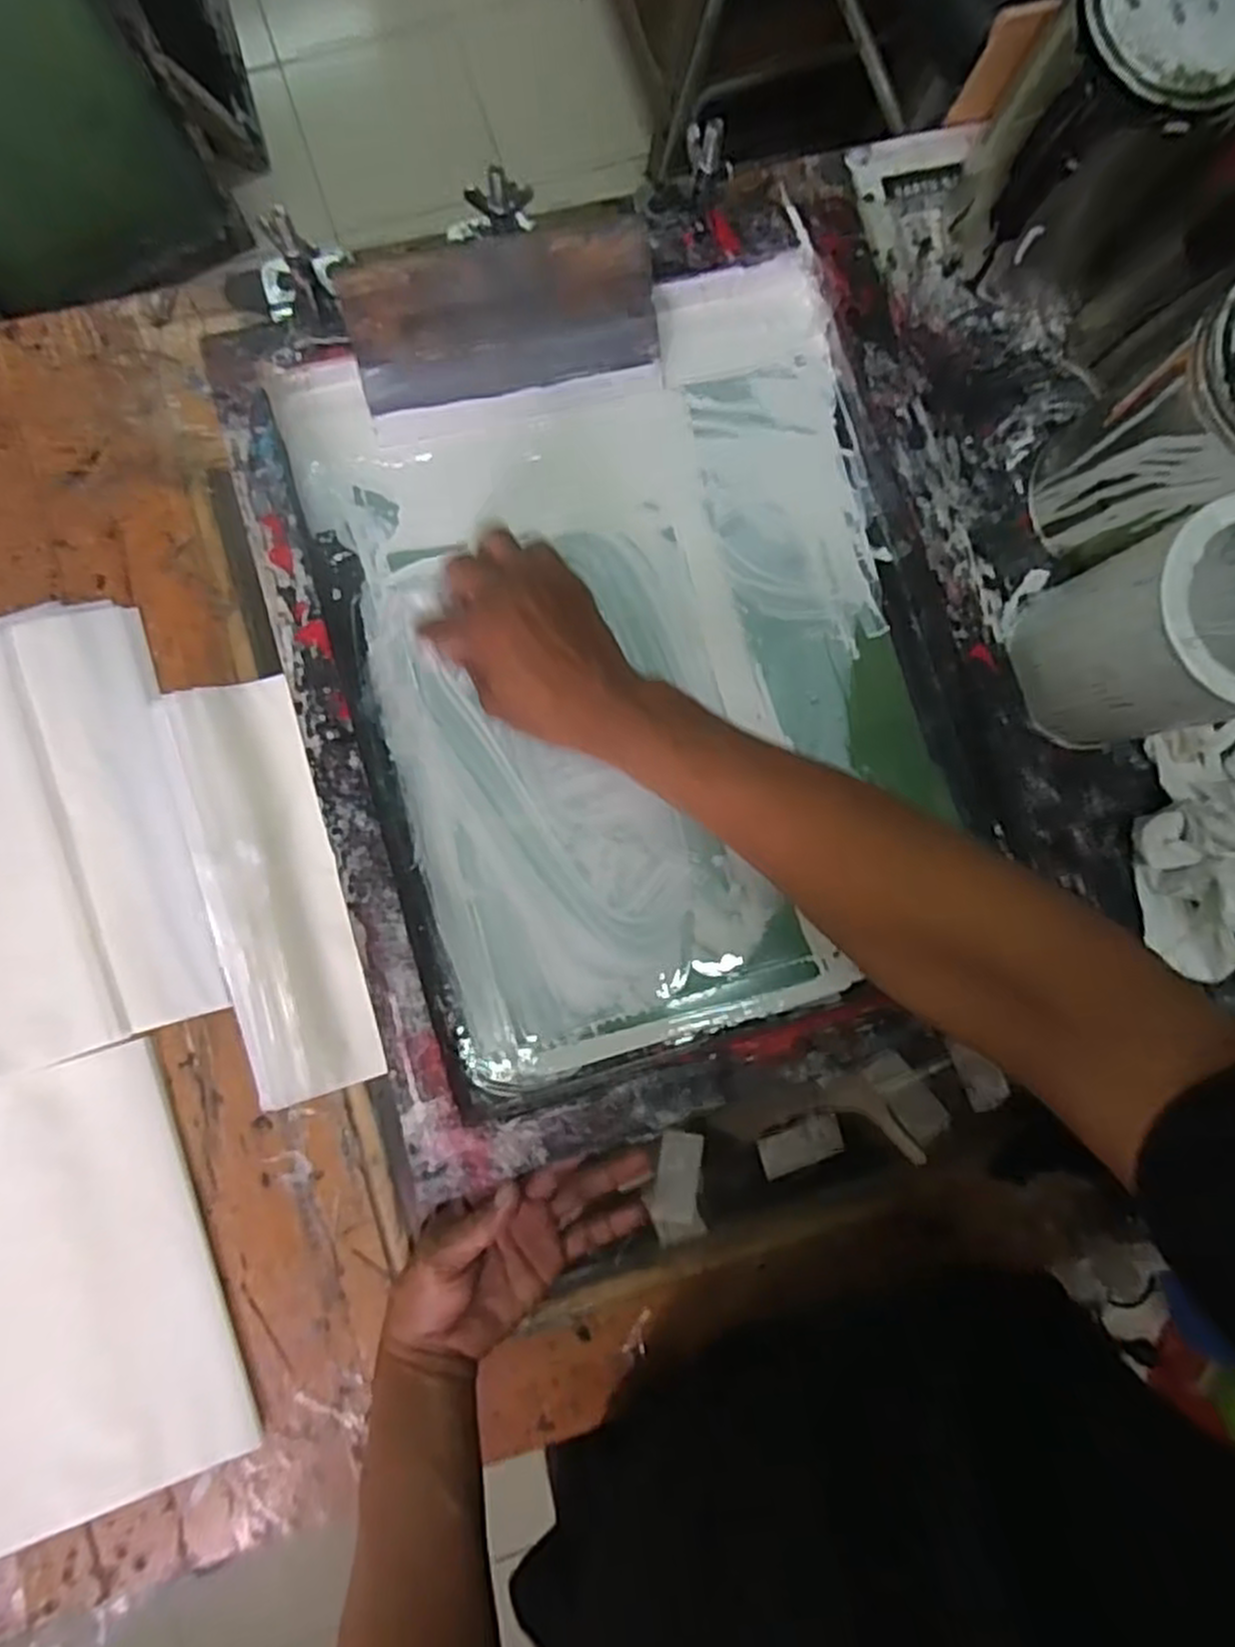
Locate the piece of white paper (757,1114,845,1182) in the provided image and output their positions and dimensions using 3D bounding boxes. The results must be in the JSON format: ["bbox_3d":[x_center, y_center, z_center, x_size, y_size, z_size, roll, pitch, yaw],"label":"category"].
[{"bbox_3d":[0.118,0.207,0.515,0.054,0.006,0.028,-22,90,-5],"label":"piece of white paper"}]

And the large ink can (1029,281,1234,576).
[{"bbox_3d":[0.332,-0.216,0.459,0.103,0.157,0.107,-27,86,-6],"label":"large ink can"}]

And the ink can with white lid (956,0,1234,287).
[{"bbox_3d":[0.277,-0.402,0.467,0.106,0.153,0.098,0,84,-4],"label":"ink can with white lid"}]

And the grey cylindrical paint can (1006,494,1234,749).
[{"bbox_3d":[0.315,-0.105,0.459,0.106,0.144,0.105,0,84,-4],"label":"grey cylindrical paint can"}]

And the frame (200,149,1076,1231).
[{"bbox_3d":[0.019,-0.094,0.462,0.389,0.063,0.500,-16,85,-5],"label":"frame"}]

